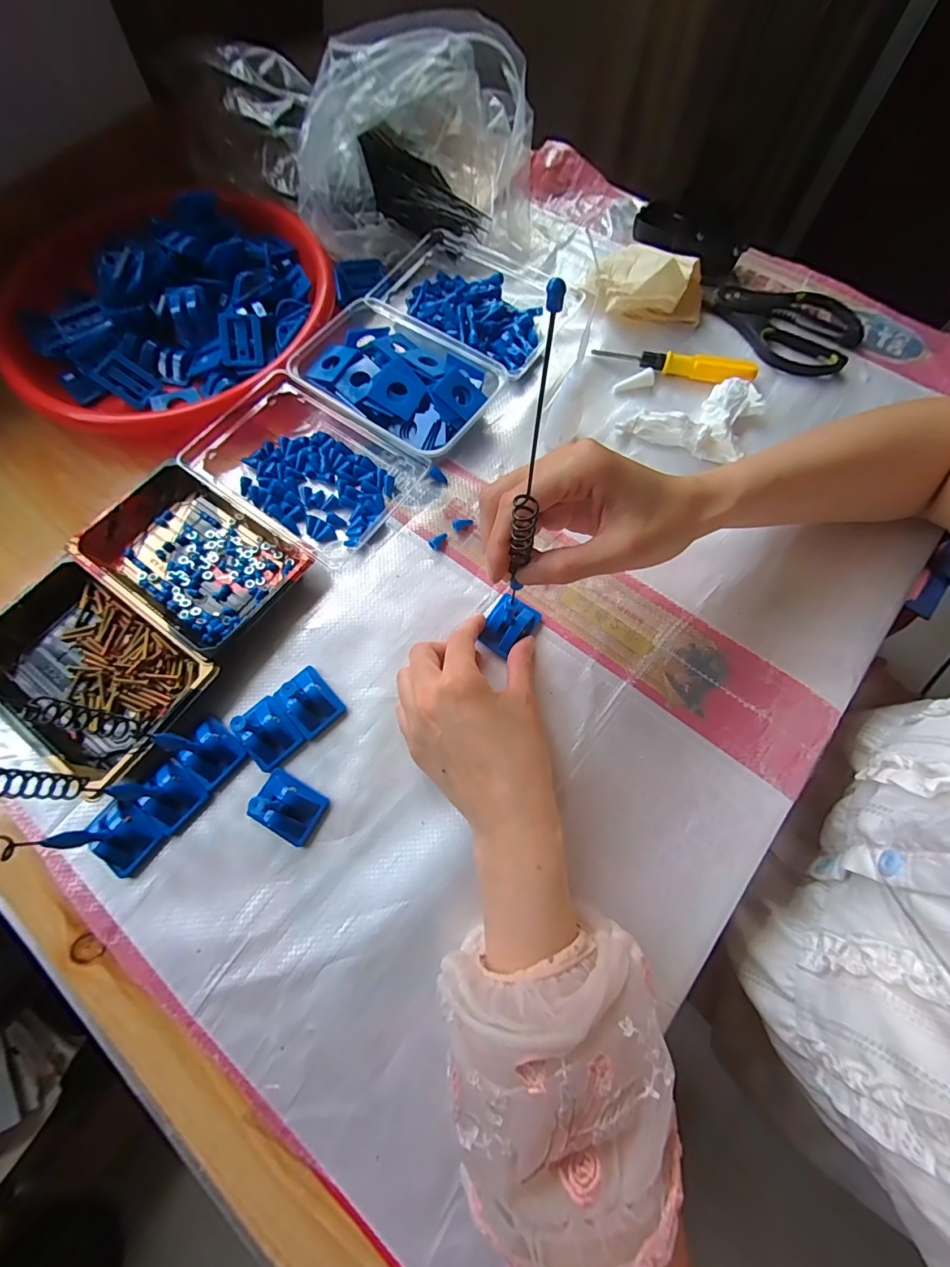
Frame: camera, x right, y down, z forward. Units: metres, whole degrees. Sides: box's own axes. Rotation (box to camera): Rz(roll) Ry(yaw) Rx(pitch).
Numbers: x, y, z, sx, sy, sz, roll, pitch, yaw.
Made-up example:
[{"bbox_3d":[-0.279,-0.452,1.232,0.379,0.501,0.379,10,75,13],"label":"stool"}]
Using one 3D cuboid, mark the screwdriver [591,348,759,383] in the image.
[{"bbox_3d":[0.180,-0.244,0.408,0.141,0.017,0.013,11,71,5],"label":"screwdriver"}]

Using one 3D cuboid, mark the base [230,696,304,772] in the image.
[{"bbox_3d":[-0.144,0.066,0.310,0.032,0.025,0.045,-39,74,-12],"label":"base"}]

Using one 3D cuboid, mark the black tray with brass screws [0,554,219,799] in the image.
[{"bbox_3d":[-0.276,0.026,0.323,0.160,0.024,0.112,33,75,12],"label":"black tray with brass screws"}]

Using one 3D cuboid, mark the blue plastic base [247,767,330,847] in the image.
[{"bbox_3d":[-0.124,0.112,0.293,0.046,0.026,0.033,27,73,10],"label":"blue plastic base"}]

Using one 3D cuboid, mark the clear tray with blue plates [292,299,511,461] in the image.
[{"bbox_3d":[-0.066,-0.216,0.395,0.165,0.036,0.114,33,75,12],"label":"clear tray with blue plates"}]

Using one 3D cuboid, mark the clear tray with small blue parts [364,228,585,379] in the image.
[{"bbox_3d":[-0.006,-0.319,0.432,0.184,0.033,0.128,29,74,11],"label":"clear tray with small blue parts"}]

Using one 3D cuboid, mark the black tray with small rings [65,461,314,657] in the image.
[{"bbox_3d":[-0.216,-0.061,0.349,0.156,0.030,0.106,33,75,12],"label":"black tray with small rings"}]

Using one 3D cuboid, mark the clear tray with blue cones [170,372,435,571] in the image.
[{"bbox_3d":[-0.147,-0.141,0.374,0.177,0.035,0.113,30,74,11],"label":"clear tray with blue cones"}]

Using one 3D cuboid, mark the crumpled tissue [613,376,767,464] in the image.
[{"bbox_3d":[0.188,-0.194,0.387,0.103,0.028,0.077,22,73,9],"label":"crumpled tissue"}]

